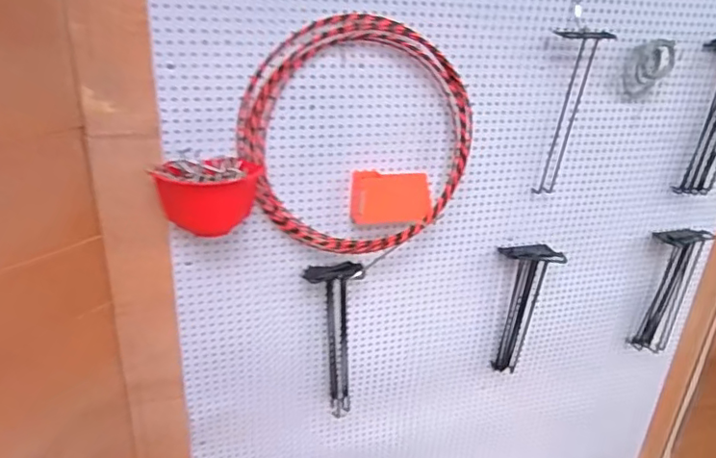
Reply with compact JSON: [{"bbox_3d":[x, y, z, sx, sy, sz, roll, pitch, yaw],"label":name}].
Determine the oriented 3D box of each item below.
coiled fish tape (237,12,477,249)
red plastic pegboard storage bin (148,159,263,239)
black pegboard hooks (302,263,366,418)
[{"bbox_3d":[0.006,-0.139,0.908,0.385,0.372,0.072,-5,26,-17],"label":"coiled fish tape"},{"bbox_3d":[-0.222,-0.043,0.860,0.158,0.123,0.061,-8,27,-23],"label":"red plastic pegboard storage bin"},{"bbox_3d":[-0.051,0.215,1.053,0.100,0.360,0.085,2,25,-4],"label":"black pegboard hooks"}]

